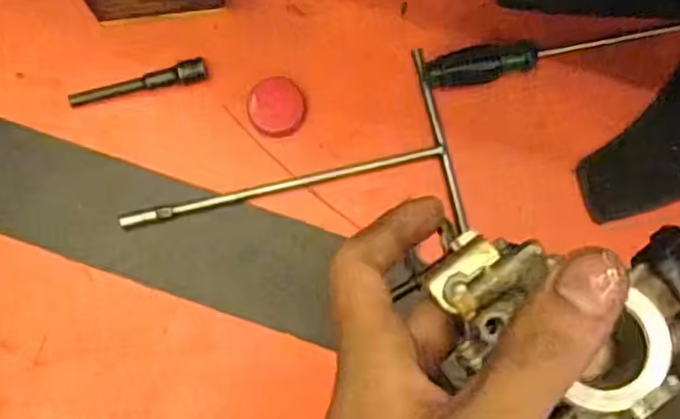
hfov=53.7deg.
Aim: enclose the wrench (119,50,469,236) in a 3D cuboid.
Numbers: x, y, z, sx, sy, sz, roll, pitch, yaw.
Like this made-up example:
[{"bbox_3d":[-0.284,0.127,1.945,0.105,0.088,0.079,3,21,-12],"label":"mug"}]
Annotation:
[{"bbox_3d":[-0.048,-0.031,0.611,0.300,0.016,0.169,-13,83,-4],"label":"wrench"}]

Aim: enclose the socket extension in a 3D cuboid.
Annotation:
[{"bbox_3d":[-0.184,-0.113,0.612,0.127,0.014,0.020,-15,83,-4],"label":"socket extension"}]

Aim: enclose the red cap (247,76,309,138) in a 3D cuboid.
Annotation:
[{"bbox_3d":[-0.057,-0.094,0.615,0.053,0.004,0.055,0,82,-2],"label":"red cap"}]

